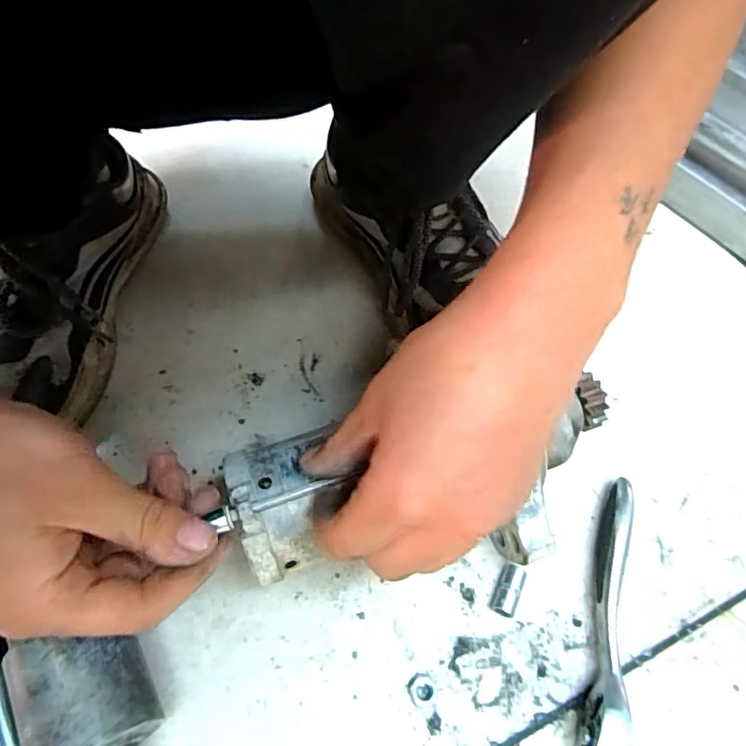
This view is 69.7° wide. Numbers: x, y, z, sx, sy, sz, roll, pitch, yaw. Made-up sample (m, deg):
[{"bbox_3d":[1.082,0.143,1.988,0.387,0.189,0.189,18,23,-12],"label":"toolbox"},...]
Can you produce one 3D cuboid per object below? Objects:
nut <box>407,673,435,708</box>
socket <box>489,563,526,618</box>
[{"bbox_3d":[0.025,0.158,0.267,0.013,0.004,0.014,1,57,-2],"label":"nut"},{"bbox_3d":[0.074,0.118,0.292,0.012,0.011,0.026,24,59,12],"label":"socket"}]

